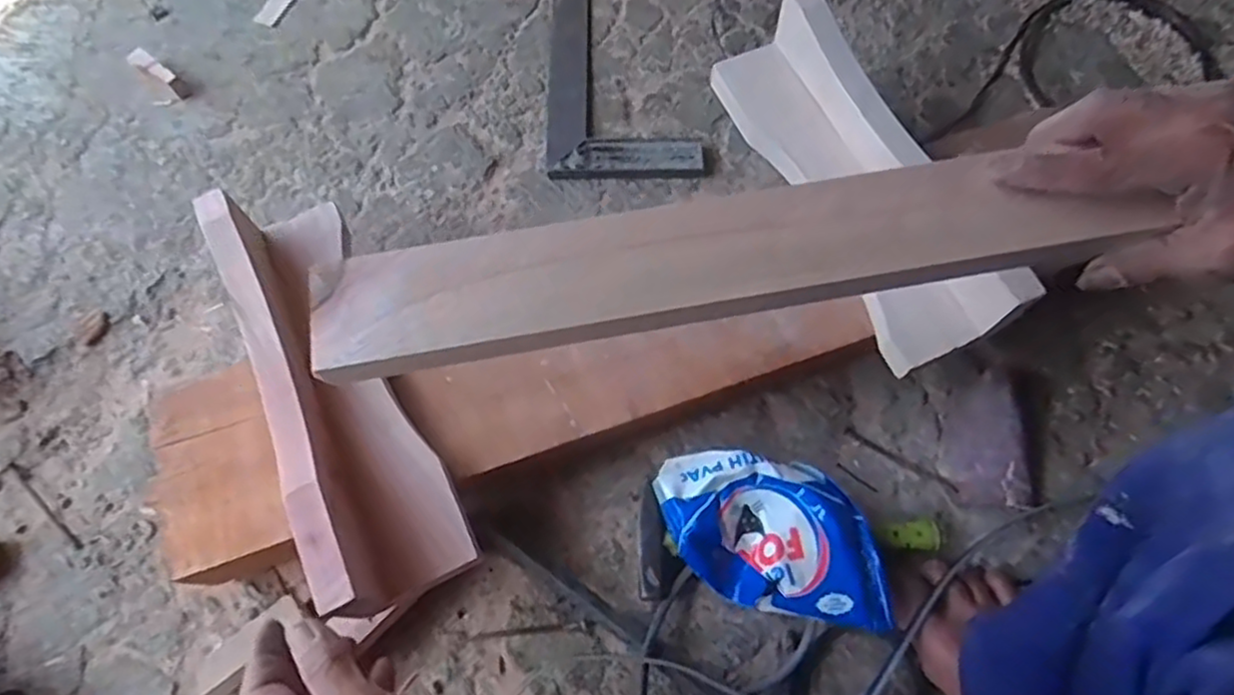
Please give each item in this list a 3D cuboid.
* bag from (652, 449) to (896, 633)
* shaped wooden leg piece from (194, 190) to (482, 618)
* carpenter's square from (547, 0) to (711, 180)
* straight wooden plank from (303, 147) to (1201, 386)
[{"bbox_3d":[0.117,0.144,0.541,0.177,0.051,0.112,11,69,4],"label":"bag"},{"bbox_3d":[-0.205,0.020,0.497,0.086,0.067,0.320,-25,70,-10],"label":"shaped wooden leg piece"},{"bbox_3d":[0.007,-0.327,0.755,0.154,0.015,0.338,-1,68,0],"label":"carpenter's square"},{"bbox_3d":[0.055,-0.047,0.352,0.408,0.023,0.059,-9,68,-1],"label":"straight wooden plank"}]

